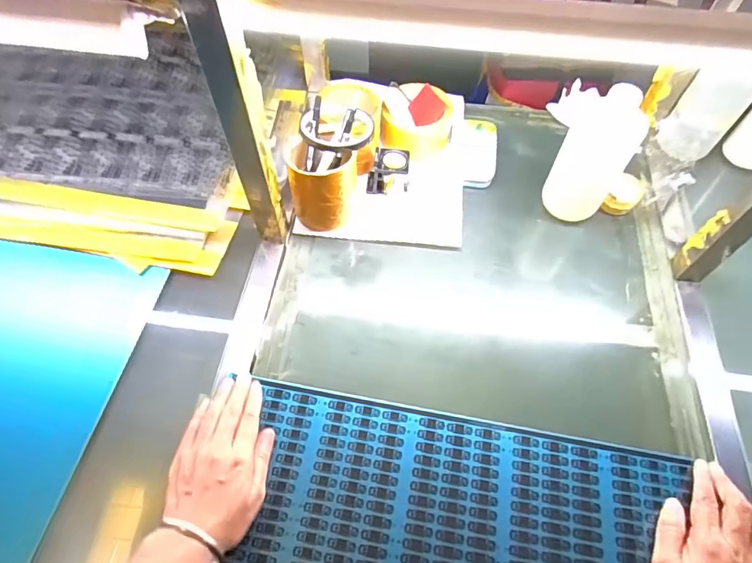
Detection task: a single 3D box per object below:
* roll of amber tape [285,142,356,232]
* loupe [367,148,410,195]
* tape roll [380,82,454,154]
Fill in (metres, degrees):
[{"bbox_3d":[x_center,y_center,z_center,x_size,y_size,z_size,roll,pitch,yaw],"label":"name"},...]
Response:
[{"bbox_3d":[-0.066,-0.113,0.560,0.076,0.097,0.065,18,61,9],"label":"roll of amber tape"},{"bbox_3d":[0.016,-0.143,0.605,0.052,0.046,0.042,2,60,0],"label":"loupe"},{"bbox_3d":[0.057,-0.225,0.650,0.093,0.054,0.087,0,60,-1],"label":"tape roll"}]

